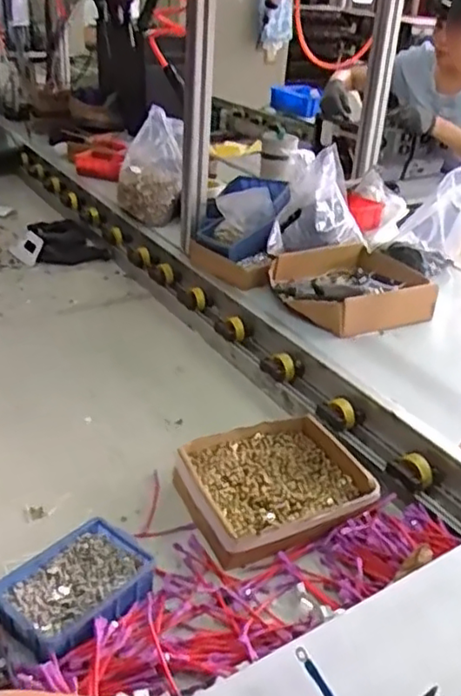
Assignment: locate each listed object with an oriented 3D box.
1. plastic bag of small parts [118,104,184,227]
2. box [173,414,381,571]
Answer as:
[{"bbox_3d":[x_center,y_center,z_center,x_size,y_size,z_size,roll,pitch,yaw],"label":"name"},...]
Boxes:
[{"bbox_3d":[-0.194,-0.442,1.637,0.158,0.233,0.221,1,29,-4],"label":"plastic bag of small parts"},{"bbox_3d":[0.055,0.170,0.856,0.223,0.042,0.199,-10,32,-22],"label":"box"}]

